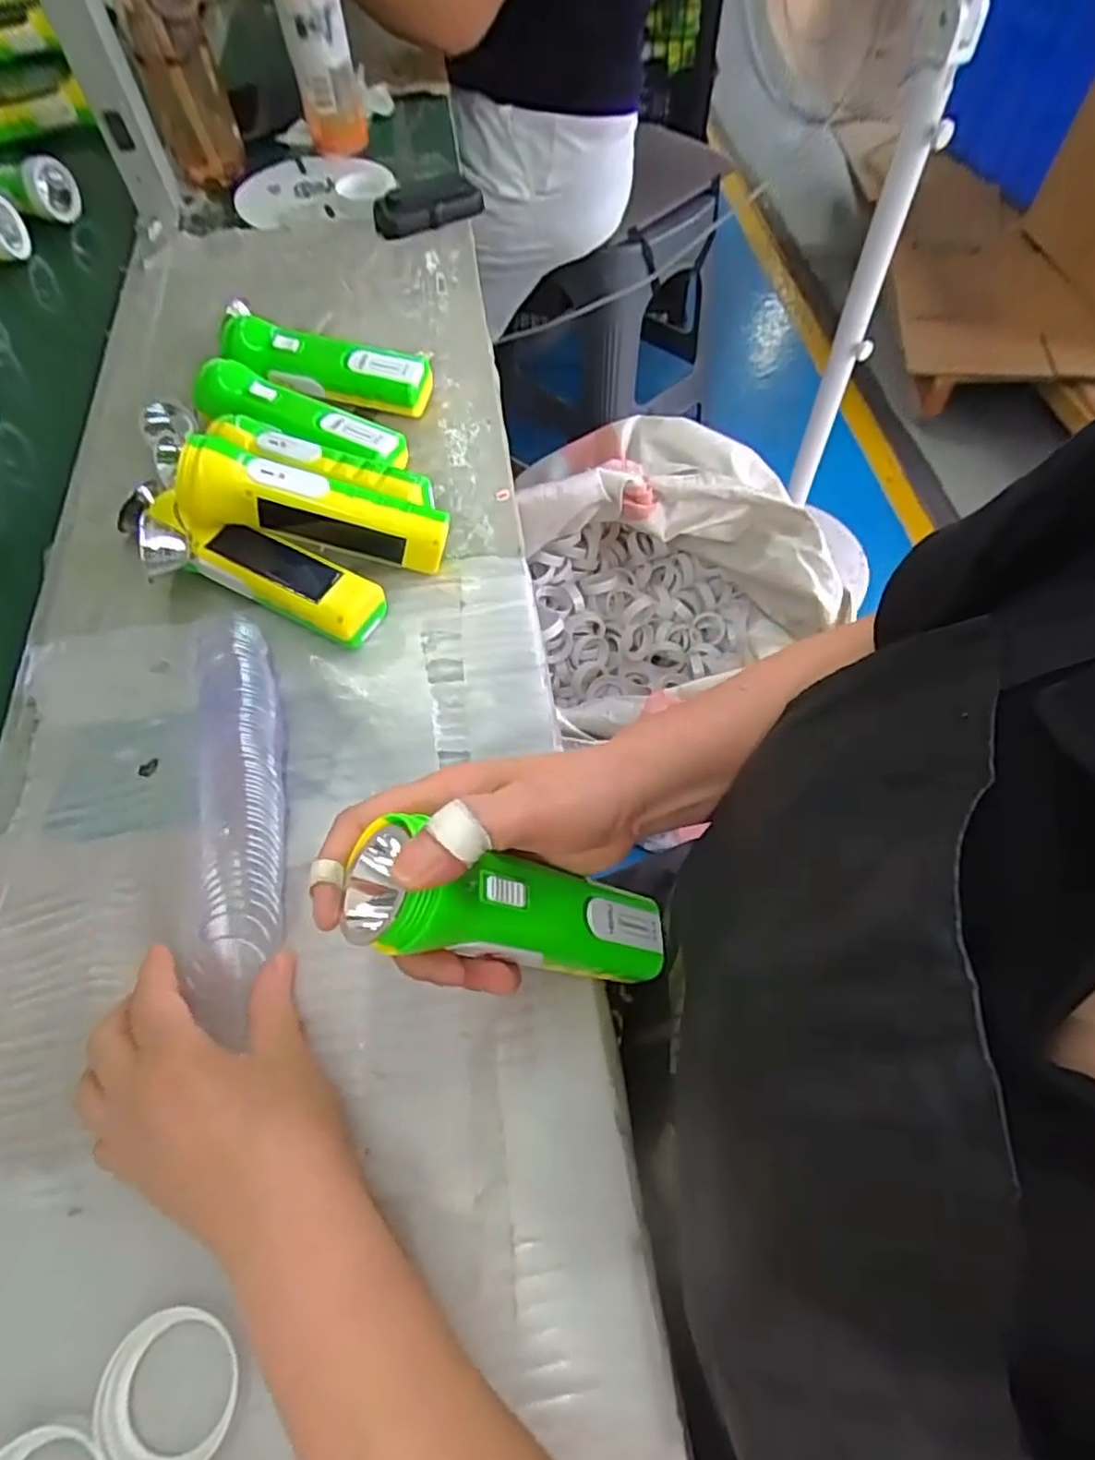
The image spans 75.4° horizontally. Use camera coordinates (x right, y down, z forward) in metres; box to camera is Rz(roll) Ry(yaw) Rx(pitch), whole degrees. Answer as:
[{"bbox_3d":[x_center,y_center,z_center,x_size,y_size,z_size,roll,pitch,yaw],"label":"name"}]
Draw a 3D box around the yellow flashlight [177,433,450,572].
[{"bbox_3d":[-0.146,-0.138,0.452,0.156,0.053,0.030,10,58,-22],"label":"yellow flashlight"}]

